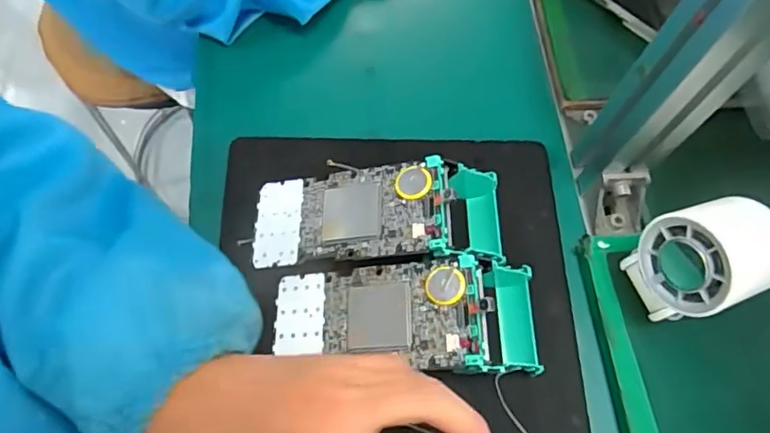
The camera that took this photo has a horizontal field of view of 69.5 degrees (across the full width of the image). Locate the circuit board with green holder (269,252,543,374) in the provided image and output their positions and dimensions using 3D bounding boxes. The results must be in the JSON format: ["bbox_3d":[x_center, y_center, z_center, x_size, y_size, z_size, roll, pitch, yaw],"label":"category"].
[{"bbox_3d":[0.013,0.067,0.356,0.166,0.053,0.070,-1,65,-1],"label":"circuit board with green holder"}]

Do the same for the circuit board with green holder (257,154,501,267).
[{"bbox_3d":[-0.005,0.001,0.386,0.172,0.051,0.073,2,65,0],"label":"circuit board with green holder"}]

